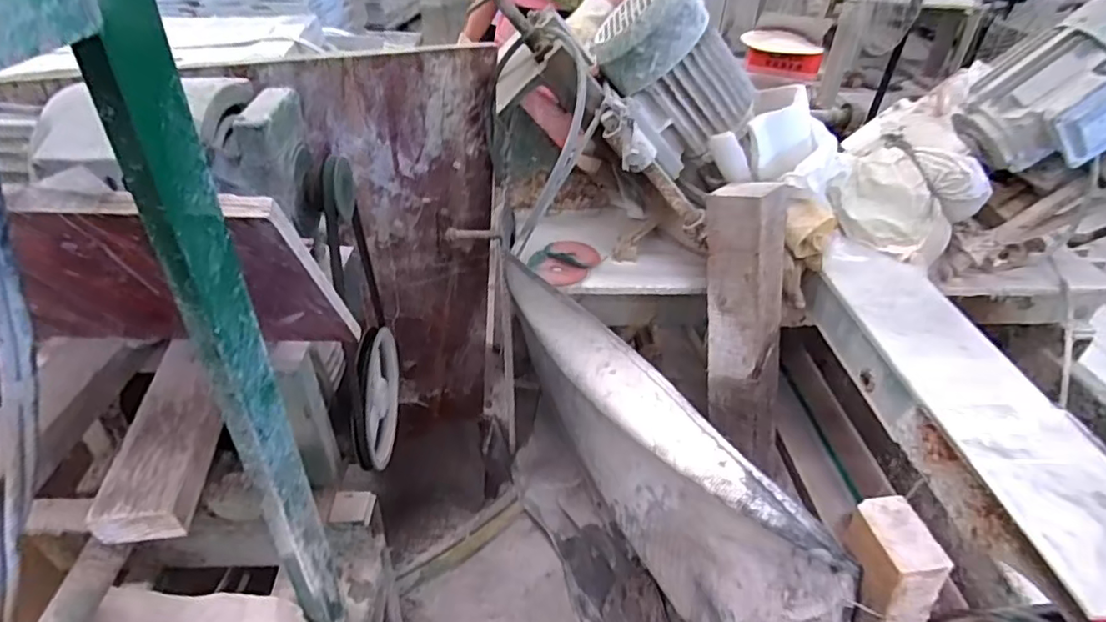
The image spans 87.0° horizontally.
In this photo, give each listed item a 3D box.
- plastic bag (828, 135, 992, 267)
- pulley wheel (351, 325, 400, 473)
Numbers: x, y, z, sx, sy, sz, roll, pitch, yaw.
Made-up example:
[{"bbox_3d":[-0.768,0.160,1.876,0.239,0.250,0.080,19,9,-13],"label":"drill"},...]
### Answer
[{"bbox_3d":[0.529,-0.174,0.892,0.123,0.126,0.190,-28,47,-33],"label":"plastic bag"},{"bbox_3d":[-0.257,0.128,0.857,0.020,0.207,0.194,1,38,-1],"label":"pulley wheel"}]

